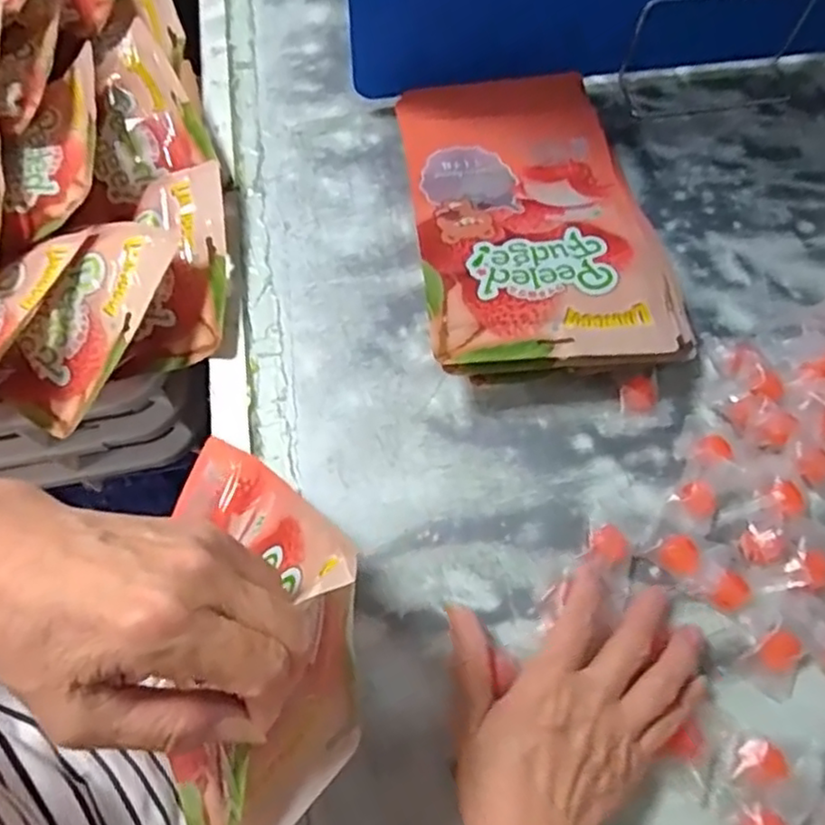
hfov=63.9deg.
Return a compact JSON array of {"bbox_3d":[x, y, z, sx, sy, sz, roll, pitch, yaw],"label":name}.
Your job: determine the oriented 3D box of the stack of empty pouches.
[{"bbox_3d":[0.087,-0.151,0.489,0.174,0.047,0.285,-5,65,-4],"label":"stack of empty pouches"}]

